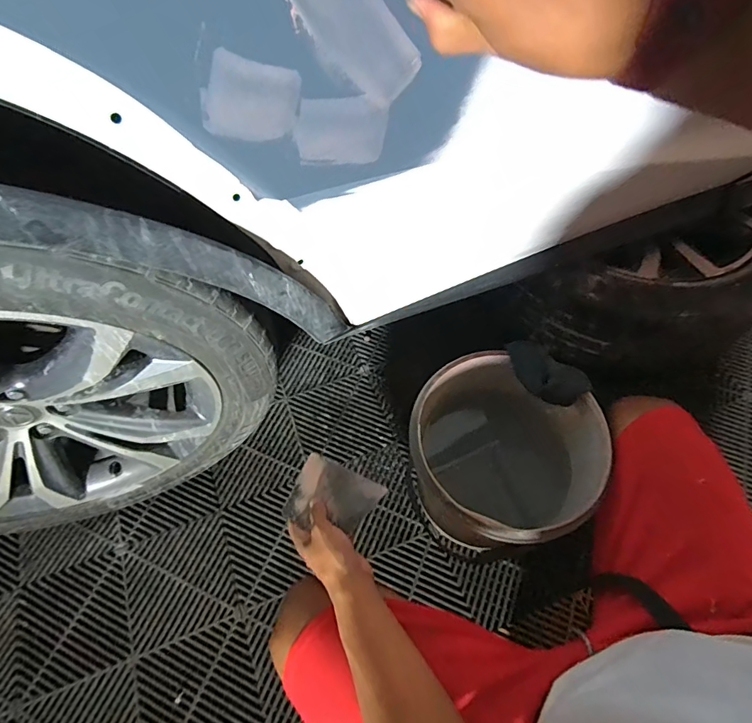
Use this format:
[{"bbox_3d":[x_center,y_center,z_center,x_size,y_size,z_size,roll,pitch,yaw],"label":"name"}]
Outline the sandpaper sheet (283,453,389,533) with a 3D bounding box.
[{"bbox_3d":[-0.065,0.194,0.626,0.141,0.012,0.095,17,61,34],"label":"sandpaper sheet"}]

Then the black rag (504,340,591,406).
[{"bbox_3d":[0.275,0.016,0.728,0.137,0.032,0.072,39,68,21],"label":"black rag"}]

